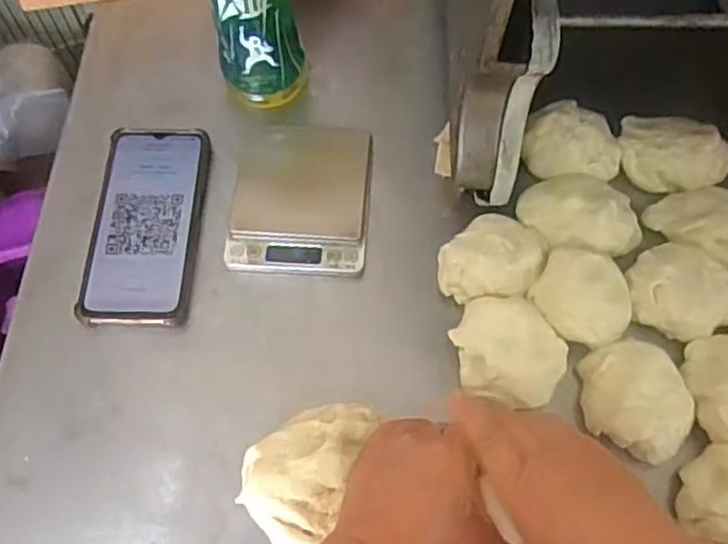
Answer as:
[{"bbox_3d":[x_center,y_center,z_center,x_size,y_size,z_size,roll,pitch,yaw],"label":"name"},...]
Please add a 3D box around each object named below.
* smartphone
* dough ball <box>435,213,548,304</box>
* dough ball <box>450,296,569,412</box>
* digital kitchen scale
[{"bbox_3d":[-0.166,-0.038,0.536,0.079,0.015,0.164,1,64,0],"label":"smartphone"},{"bbox_3d":[0.092,-0.007,0.509,0.066,0.042,0.071,0,64,0],"label":"dough ball"},{"bbox_3d":[0.098,0.052,0.481,0.077,0.033,0.069,15,65,7],"label":"dough ball"},{"bbox_3d":[-0.050,-0.063,0.543,0.106,0.019,0.137,3,64,1],"label":"digital kitchen scale"}]

